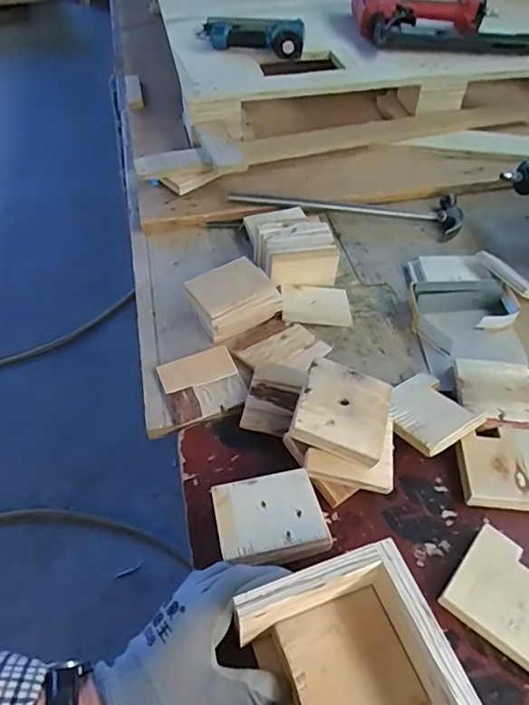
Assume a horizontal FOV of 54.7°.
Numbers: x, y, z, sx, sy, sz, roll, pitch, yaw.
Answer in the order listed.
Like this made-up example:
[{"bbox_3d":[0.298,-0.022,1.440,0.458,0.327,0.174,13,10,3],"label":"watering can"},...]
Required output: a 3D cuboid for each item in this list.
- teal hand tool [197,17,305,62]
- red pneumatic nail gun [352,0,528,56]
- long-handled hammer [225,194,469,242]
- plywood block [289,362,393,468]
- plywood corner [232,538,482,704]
[{"bbox_3d":[-0.026,-0.592,0.963,0.198,0.049,0.061,-1,50,1],"label":"teal hand tool"},{"bbox_3d":[0.349,-0.670,1.016,0.326,0.087,0.223,-3,50,-1],"label":"red pneumatic nail gun"},{"bbox_3d":[0.132,-0.241,0.798,0.350,0.034,0.101,7,51,5],"label":"long-handled hammer"},{"bbox_3d":[0.077,0.056,0.506,0.088,0.017,0.089,22,53,-1],"label":"plywood block"},{"bbox_3d":[0.064,0.227,0.356,0.122,0.071,0.138,-17,51,-13],"label":"plywood corner"}]

